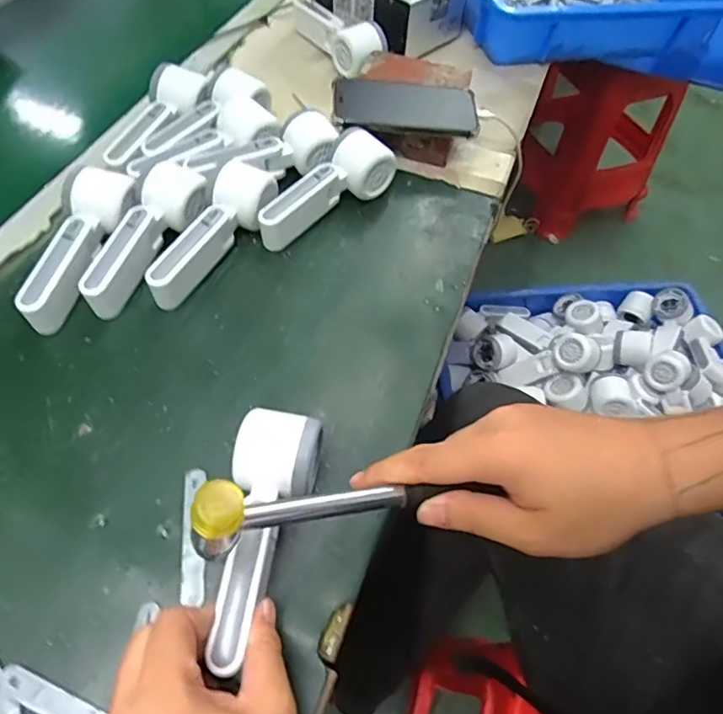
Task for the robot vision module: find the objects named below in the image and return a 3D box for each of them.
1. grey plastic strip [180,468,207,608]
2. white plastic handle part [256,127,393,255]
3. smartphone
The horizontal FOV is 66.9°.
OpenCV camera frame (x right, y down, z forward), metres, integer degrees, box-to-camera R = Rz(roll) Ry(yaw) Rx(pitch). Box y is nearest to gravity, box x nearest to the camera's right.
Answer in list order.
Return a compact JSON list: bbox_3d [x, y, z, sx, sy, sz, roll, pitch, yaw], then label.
[{"bbox_3d":[-0.118,0.123,0.386,0.017,0.008,0.092,-5,57,-6],"label":"grey plastic strip"},{"bbox_3d":[-0.035,-0.167,0.556,0.060,0.056,0.159,34,61,18],"label":"white plastic handle part"},{"bbox_3d":[0.049,-0.278,0.606,0.157,0.016,0.069,1,74,-4],"label":"smartphone"}]

